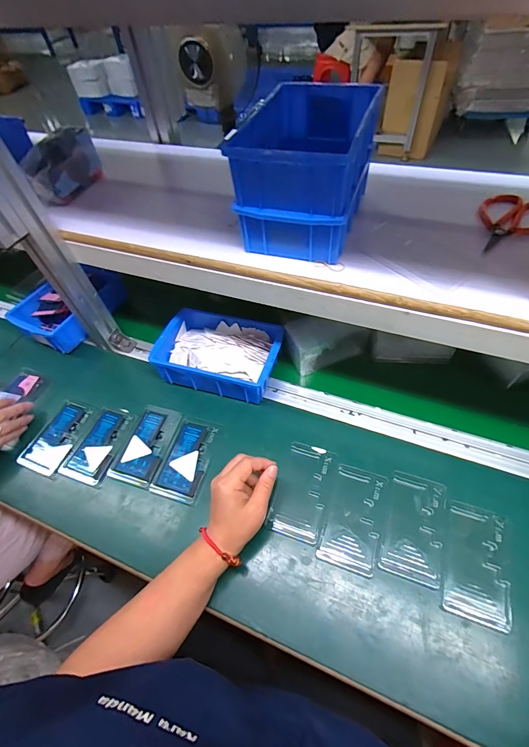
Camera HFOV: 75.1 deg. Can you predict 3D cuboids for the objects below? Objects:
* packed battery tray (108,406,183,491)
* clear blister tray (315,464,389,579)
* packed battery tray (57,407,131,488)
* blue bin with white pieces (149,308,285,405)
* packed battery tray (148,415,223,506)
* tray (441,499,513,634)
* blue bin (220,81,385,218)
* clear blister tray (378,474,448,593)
[{"bbox_3d":[-0.184,0.108,0.540,0.069,0.006,0.127,9,55,12],"label":"packed battery tray"},{"bbox_3d":[0.119,0.187,0.453,0.068,0.010,0.126,15,56,15],"label":"clear blister tray"},{"bbox_3d":[-0.263,0.115,0.548,0.072,0.016,0.118,10,52,14],"label":"packed battery tray"},{"bbox_3d":[-0.074,-0.038,0.600,0.202,0.060,0.147,13,60,14],"label":"blue bin with white pieces"},{"bbox_3d":[-0.114,0.129,0.526,0.072,0.019,0.125,13,56,14],"label":"packed battery tray"},{"bbox_3d":[0.256,0.224,0.414,0.069,0.011,0.126,14,56,15],"label":"tray"},{"bbox_3d":[0.051,-0.263,0.401,0.129,0.065,0.198,14,56,15],"label":"blue bin"},{"bbox_3d":[0.193,0.194,0.443,0.067,0.012,0.126,14,56,15],"label":"clear blister tray"}]

